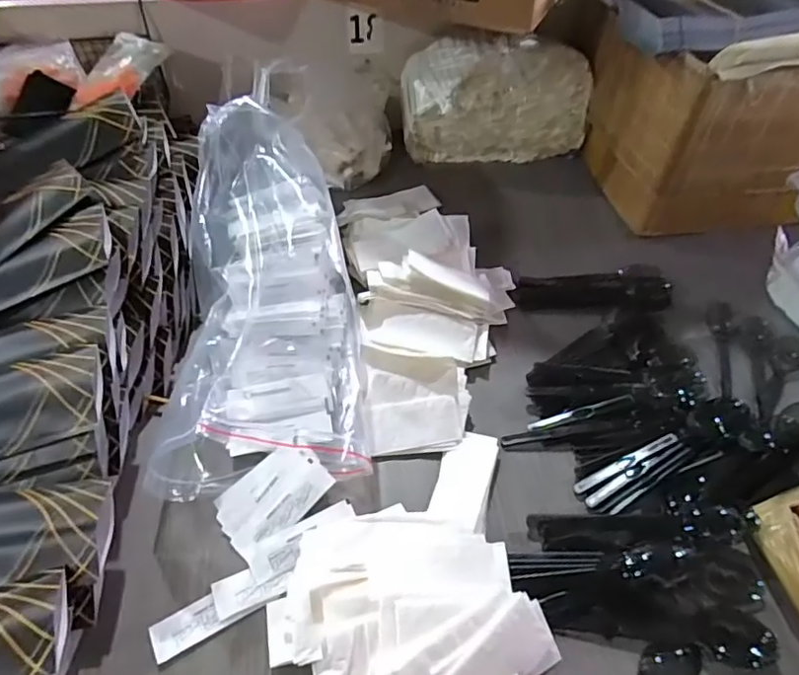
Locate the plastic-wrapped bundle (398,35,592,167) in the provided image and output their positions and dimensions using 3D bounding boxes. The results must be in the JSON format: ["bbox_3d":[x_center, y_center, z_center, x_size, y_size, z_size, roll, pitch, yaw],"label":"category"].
[{"bbox_3d":[0.135,-0.325,0.798,0.260,0.151,0.103,3,50,1],"label":"plastic-wrapped bundle"}]

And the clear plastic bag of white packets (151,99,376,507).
[{"bbox_3d":[-0.134,-0.055,0.554,0.180,0.083,0.381,-4,75,-4],"label":"clear plastic bag of white packets"}]

